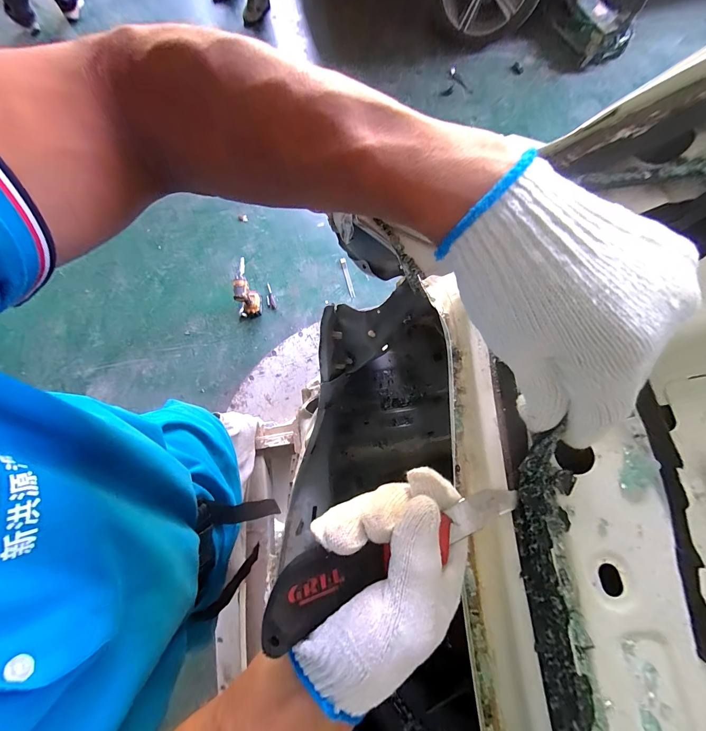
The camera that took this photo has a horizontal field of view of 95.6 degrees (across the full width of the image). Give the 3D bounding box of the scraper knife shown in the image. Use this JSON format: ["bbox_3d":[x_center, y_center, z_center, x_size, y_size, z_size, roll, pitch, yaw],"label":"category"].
[{"bbox_3d":[0.023,0.117,0.196,0.170,0.013,0.039,-22,76,-5],"label":"scraper knife"}]

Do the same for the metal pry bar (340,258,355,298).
[{"bbox_3d":[-0.027,-0.469,1.715,0.028,0.017,0.246,-14,75,-2],"label":"metal pry bar"}]

